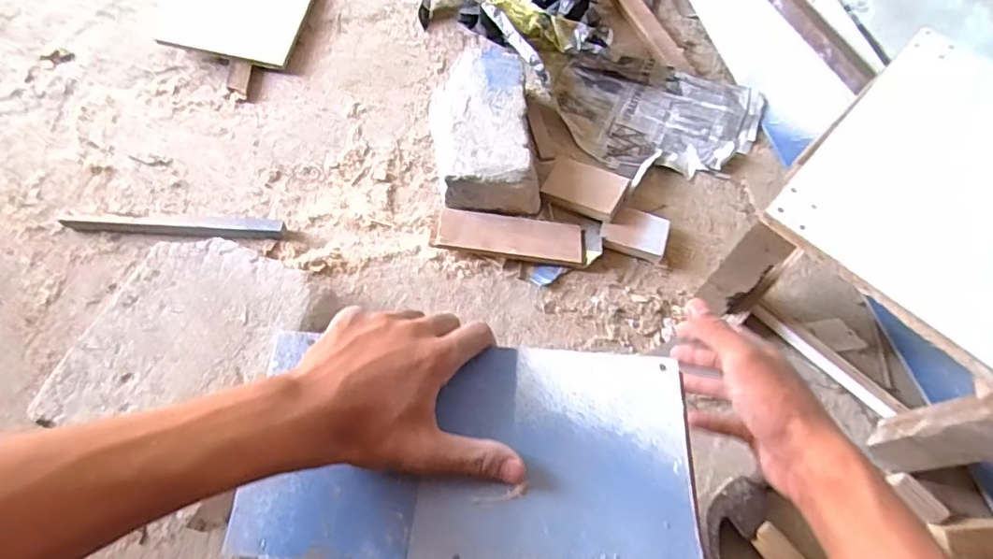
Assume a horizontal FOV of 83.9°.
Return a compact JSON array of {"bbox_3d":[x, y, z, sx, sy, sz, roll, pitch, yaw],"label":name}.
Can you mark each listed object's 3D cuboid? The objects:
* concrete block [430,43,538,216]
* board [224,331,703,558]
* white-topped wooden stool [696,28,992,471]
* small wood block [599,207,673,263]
[{"bbox_3d":[-0.018,-0.186,0.705,0.125,0.075,0.219,-5,65,-5],"label":"concrete block"},{"bbox_3d":[-0.014,0.106,0.342,0.268,0.010,0.133,4,63,0],"label":"board"},{"bbox_3d":[0.420,-0.017,0.556,0.266,0.231,0.281,42,70,16],"label":"white-topped wooden stool"},{"bbox_3d":[0.171,-0.059,0.683,0.079,0.020,0.057,15,65,5],"label":"small wood block"}]

